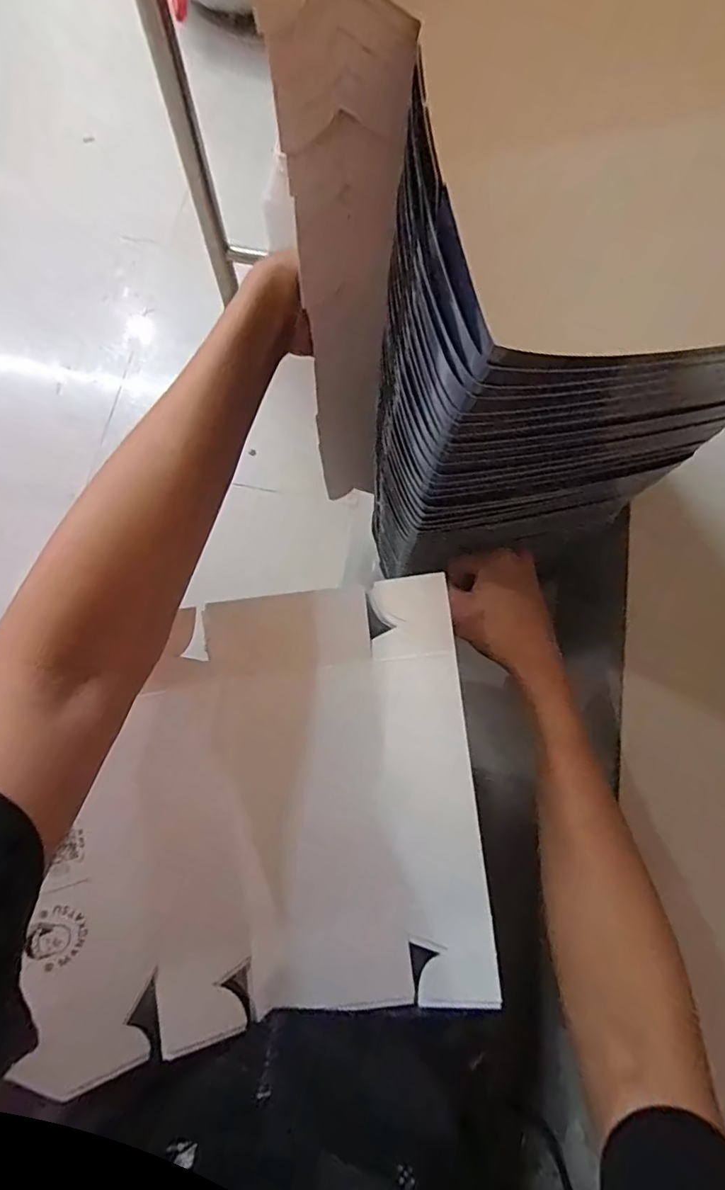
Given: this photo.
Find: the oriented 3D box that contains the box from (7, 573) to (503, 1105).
[{"bbox_3d":[-0.063,0.142,0.370,0.273,0.076,0.272,-7,74,-4],"label":"box"}]

